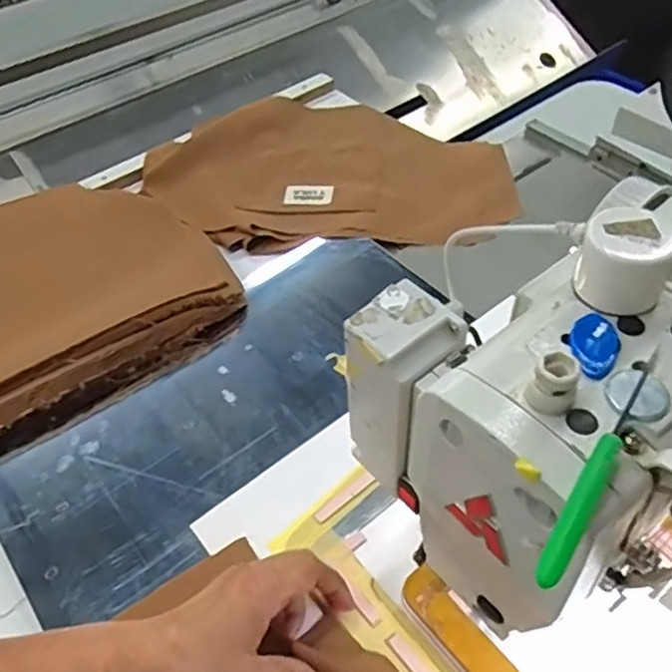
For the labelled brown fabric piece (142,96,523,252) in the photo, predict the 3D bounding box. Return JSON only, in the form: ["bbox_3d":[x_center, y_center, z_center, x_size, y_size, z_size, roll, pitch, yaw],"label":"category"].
[{"bbox_3d":[-0.006,-0.225,0.846,0.436,0.041,0.306,1,49,5],"label":"labelled brown fabric piece"}]

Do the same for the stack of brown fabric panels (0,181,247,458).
[{"bbox_3d":[-0.352,-0.018,0.664,0.450,0.056,0.305,-30,53,-20],"label":"stack of brown fabric panels"}]

